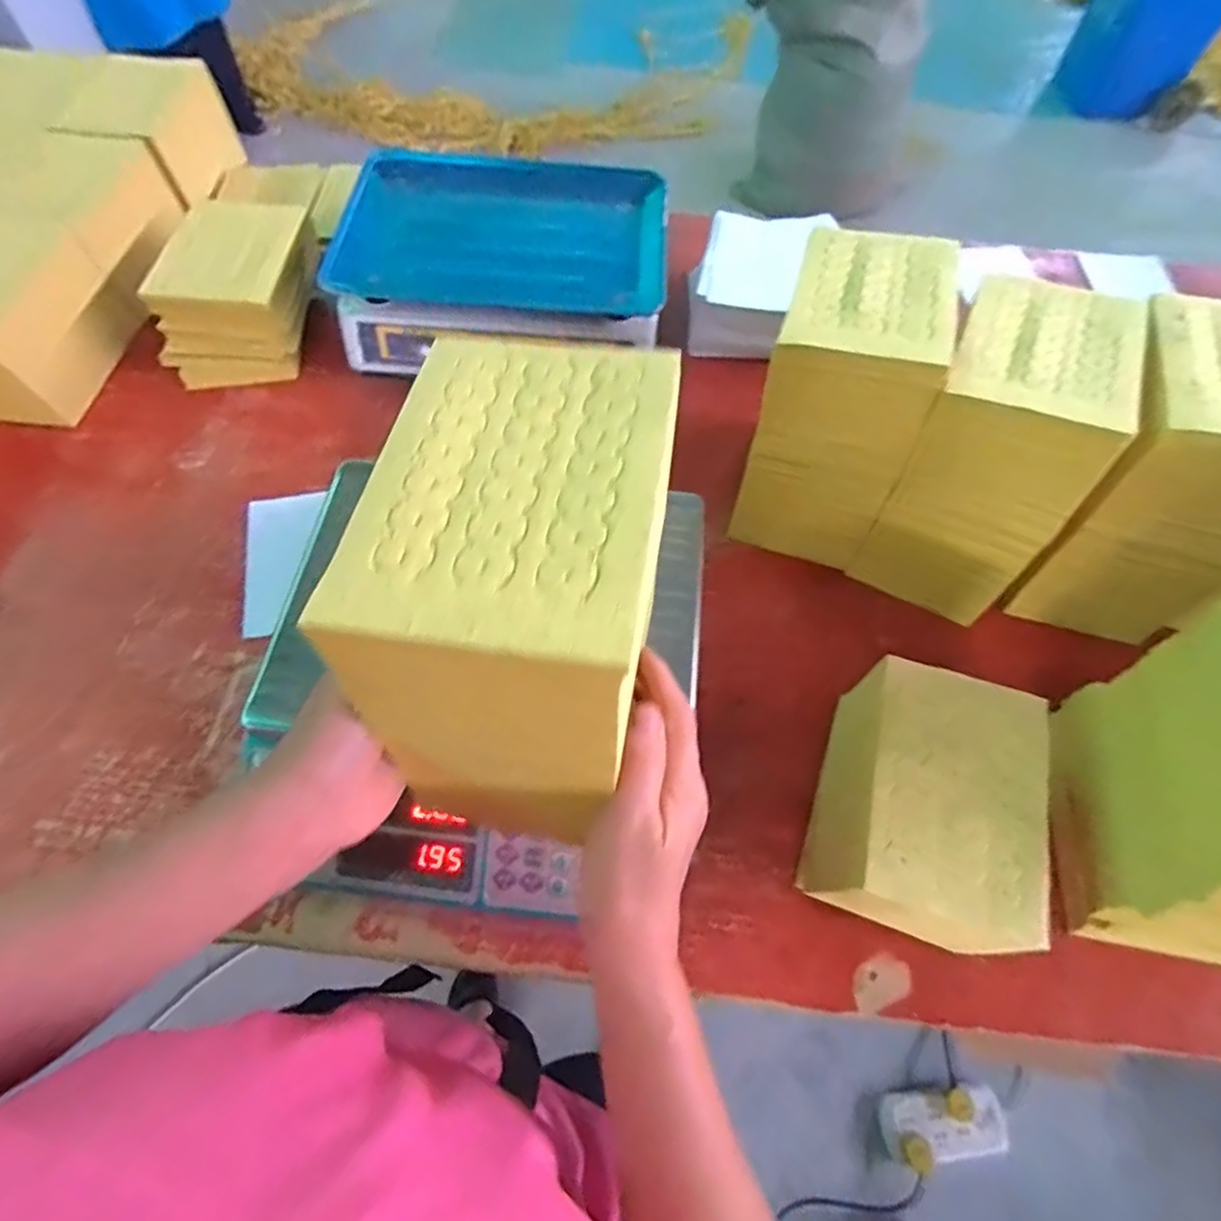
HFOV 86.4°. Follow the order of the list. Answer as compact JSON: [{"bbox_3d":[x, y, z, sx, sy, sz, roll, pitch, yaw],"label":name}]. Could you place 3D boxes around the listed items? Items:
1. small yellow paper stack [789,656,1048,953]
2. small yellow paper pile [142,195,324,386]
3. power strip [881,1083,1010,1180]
[{"bbox_3d":[0.212,0.145,0.457,0.125,0.121,0.179,16,64,6],"label":"small yellow paper stack"},{"bbox_3d":[-0.394,-0.336,0.693,0.134,0.107,0.175,6,63,1],"label":"small yellow paper pile"},{"bbox_3d":[0.579,0.879,1.103,0.217,0.055,0.106,-5,63,-4],"label":"power strip"}]

